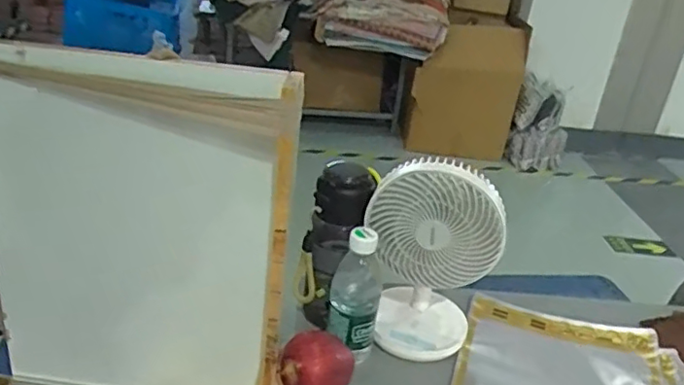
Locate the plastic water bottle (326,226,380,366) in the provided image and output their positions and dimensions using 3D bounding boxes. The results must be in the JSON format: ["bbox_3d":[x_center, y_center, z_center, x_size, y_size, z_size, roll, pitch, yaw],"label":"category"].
[{"bbox_3d":[0.017,0.112,0.730,0.056,0.151,0.065,8,26,3],"label":"plastic water bottle"}]

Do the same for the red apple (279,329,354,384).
[{"bbox_3d":[-0.024,0.198,0.695,0.066,0.068,0.083,26,32,34],"label":"red apple"}]

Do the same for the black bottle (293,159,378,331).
[{"bbox_3d":[-0.010,0.080,0.777,0.073,0.227,0.080,23,31,30],"label":"black bottle"}]

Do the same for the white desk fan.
[{"bbox_3d":[0.106,0.077,0.755,0.154,0.249,0.113,9,26,6],"label":"white desk fan"}]

